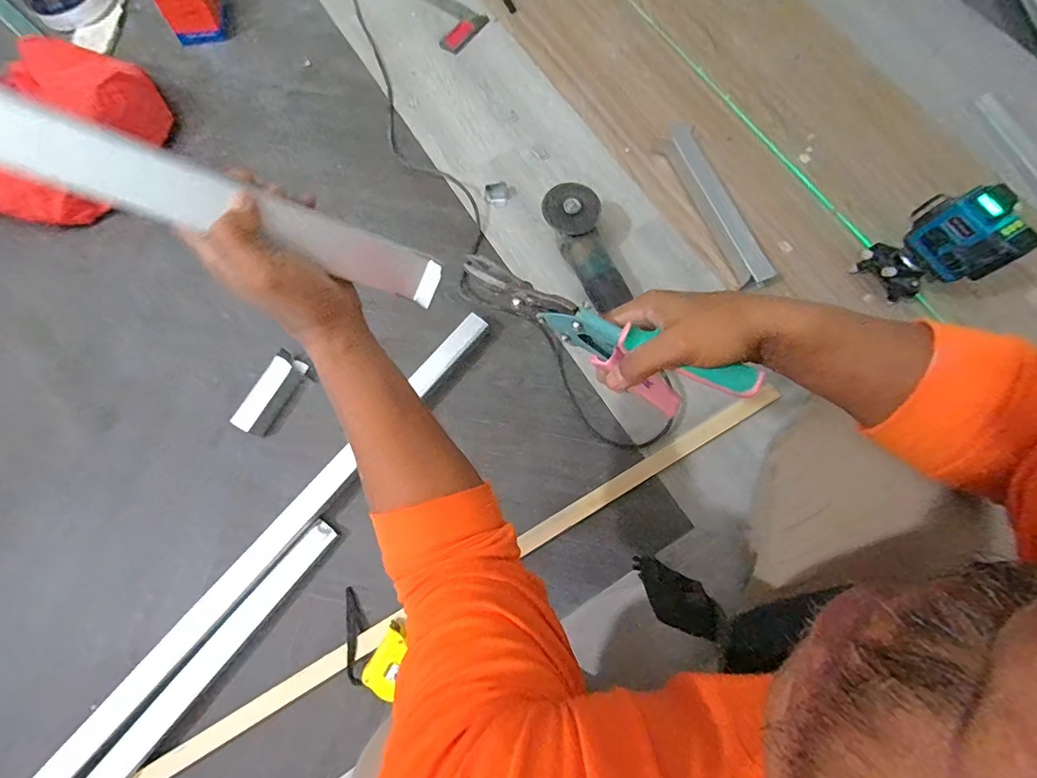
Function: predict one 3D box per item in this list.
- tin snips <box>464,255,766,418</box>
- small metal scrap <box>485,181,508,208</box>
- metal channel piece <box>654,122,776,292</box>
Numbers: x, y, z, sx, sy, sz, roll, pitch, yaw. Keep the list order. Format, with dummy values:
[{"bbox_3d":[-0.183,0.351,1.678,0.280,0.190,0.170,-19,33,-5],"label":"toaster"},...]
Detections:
[{"bbox_3d":[0.063,-0.039,0.395,0.238,0.090,0.030,28,74,10],"label":"tin snips"},{"bbox_3d":[-0.042,-0.367,0.896,0.041,0.011,0.051,-3,73,-3],"label":"small metal scrap"},{"bbox_3d":[0.357,-0.347,0.872,0.067,0.031,0.359,-19,75,-7],"label":"metal channel piece"}]

